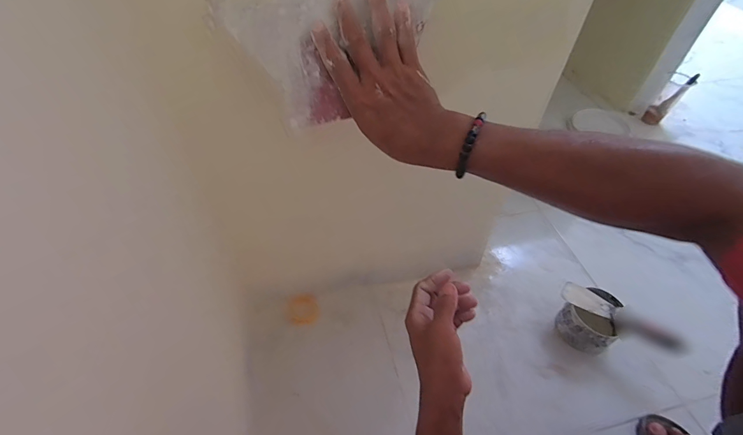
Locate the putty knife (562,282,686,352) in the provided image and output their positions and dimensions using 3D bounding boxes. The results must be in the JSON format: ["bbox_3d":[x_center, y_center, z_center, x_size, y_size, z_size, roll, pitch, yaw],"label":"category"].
[{"bbox_3d":[0.456,0.184,0.676,0.198,0.015,0.053,31,53,22],"label":"putty knife"}]

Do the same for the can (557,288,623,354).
[{"bbox_3d":[0.440,0.210,0.735,0.101,0.092,0.093,2,48,-2],"label":"can"}]

